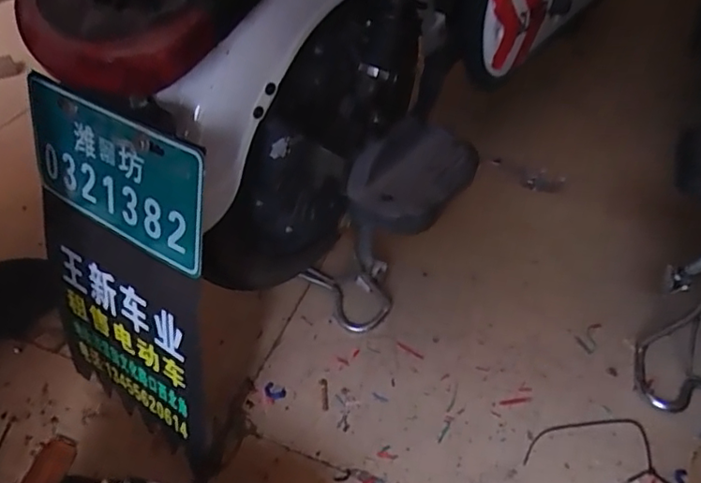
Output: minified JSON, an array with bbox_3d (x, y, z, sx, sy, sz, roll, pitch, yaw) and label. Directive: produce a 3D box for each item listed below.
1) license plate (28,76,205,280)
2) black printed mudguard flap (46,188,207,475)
[{"bbox_3d":[-0.172,-0.049,0.406,0.179,0.097,0.004,26,32,23],"label":"license plate"},{"bbox_3d":[-0.195,0.082,0.493,0.184,0.219,0.010,26,37,22],"label":"black printed mudguard flap"}]

